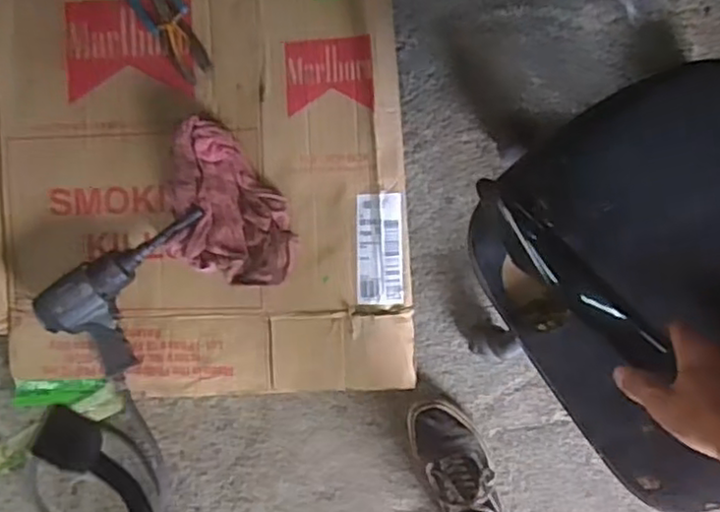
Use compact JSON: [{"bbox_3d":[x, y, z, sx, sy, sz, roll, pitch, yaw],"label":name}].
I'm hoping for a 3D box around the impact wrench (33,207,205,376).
[{"bbox_3d":[-0.363,0.064,1.116,0.314,0.076,0.178,-32,88,5],"label":"impact wrench"}]

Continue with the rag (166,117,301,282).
[{"bbox_3d":[-0.215,-0.087,1.104,0.217,0.035,0.264,1,91,5],"label":"rag"}]

